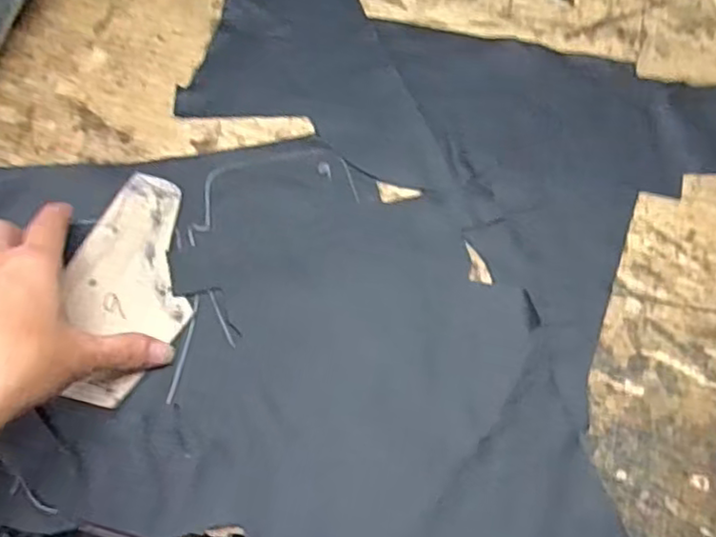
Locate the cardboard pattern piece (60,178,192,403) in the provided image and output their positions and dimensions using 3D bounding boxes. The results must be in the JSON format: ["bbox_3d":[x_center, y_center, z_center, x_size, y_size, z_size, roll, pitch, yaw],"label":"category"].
[{"bbox_3d":[-0.133,0.008,0.385,0.066,0.010,0.141,-1,66,-1],"label":"cardboard pattern piece"}]

